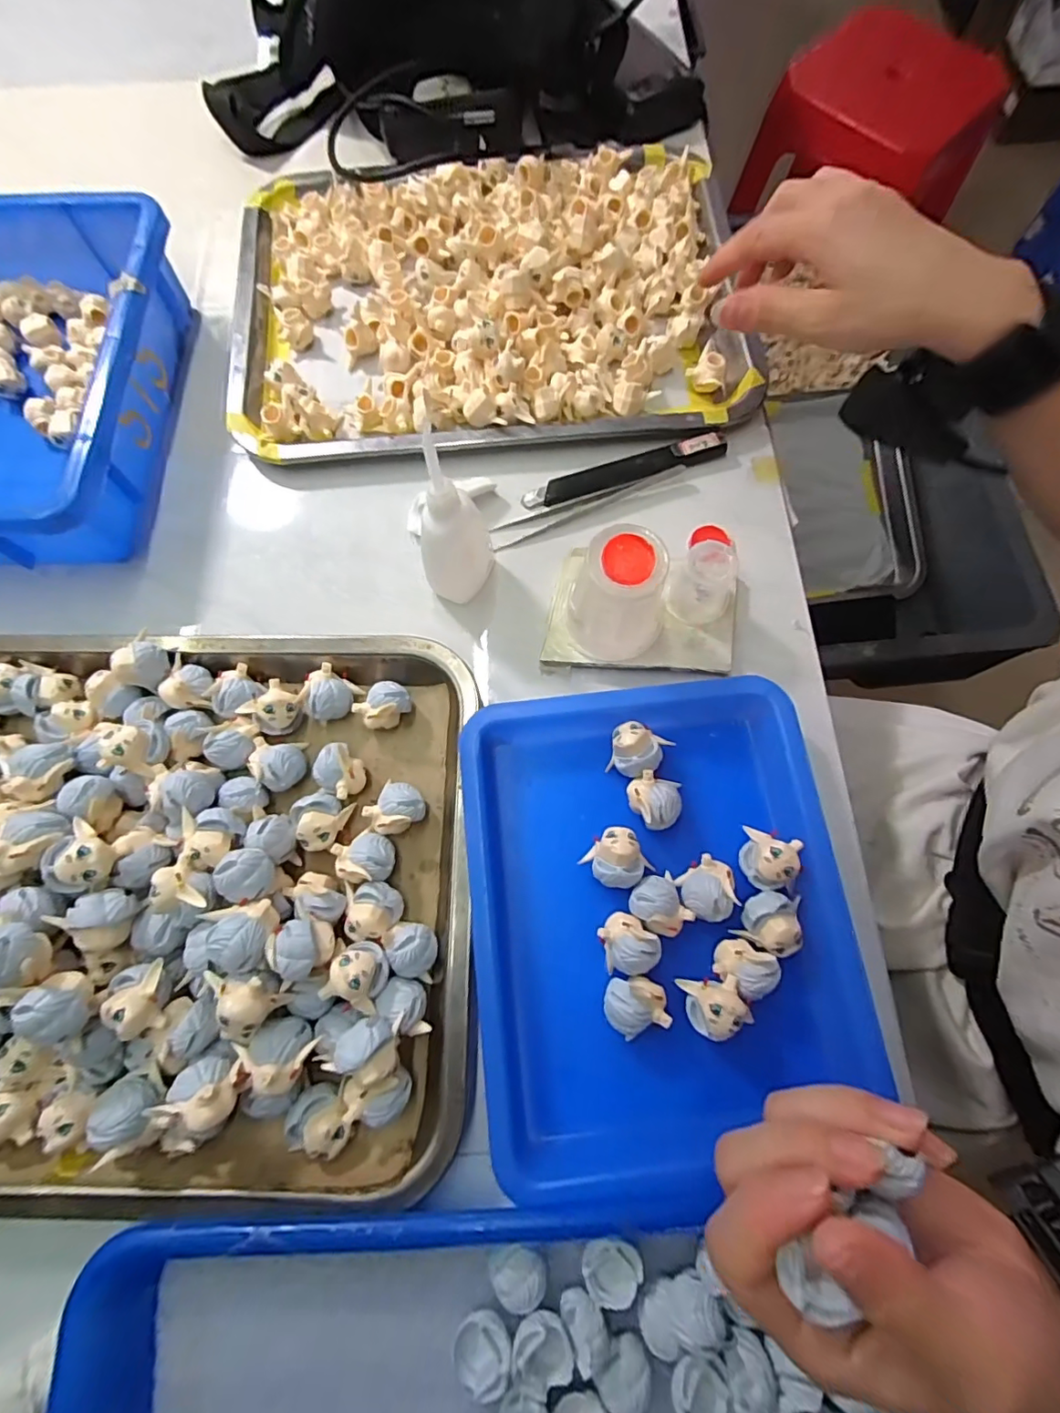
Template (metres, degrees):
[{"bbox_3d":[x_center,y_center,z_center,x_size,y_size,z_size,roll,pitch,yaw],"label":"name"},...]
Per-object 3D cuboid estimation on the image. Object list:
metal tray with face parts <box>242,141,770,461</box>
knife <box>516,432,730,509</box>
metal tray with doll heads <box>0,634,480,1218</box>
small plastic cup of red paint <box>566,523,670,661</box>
[{"bbox_3d":[-0.036,-0.292,0.381,0.351,0.032,0.252,-4,75,-1],"label":"metal tray with face parts"},{"bbox_3d":[0.060,-0.153,0.351,0.131,0.009,0.021,-17,75,-4],"label":"knife"},{"bbox_3d":[-0.205,0.084,0.260,0.349,0.056,0.258,0,75,1],"label":"metal tray with doll heads"},{"bbox_3d":[0.048,-0.055,0.293,0.049,0.068,0.046,26,76,7],"label":"small plastic cup of red paint"}]

